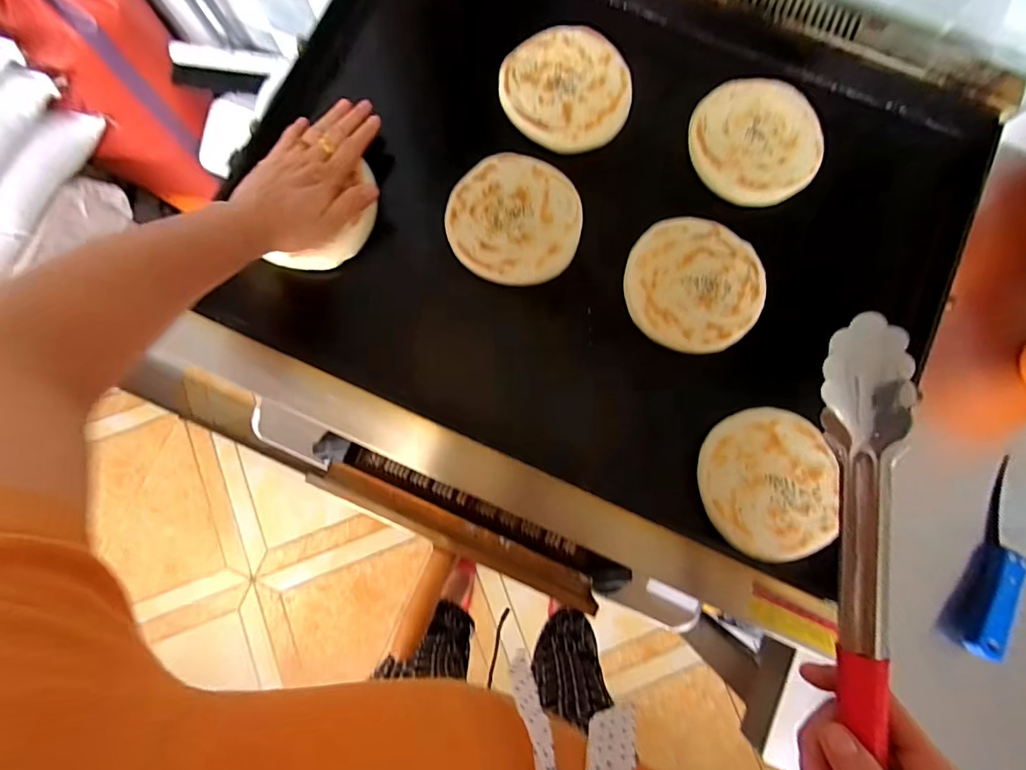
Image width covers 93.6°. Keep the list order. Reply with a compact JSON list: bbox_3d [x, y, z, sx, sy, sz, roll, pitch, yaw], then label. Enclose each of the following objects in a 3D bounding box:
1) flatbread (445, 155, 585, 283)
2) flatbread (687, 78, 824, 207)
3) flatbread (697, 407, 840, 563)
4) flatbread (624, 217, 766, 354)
[{"bbox_3d":[0.002,-0.158,0.458,0.124,0.009,0.122,0,82,-1],"label":"flatbread"},{"bbox_3d":[0.235,-0.238,0.466,0.116,0.010,0.124,0,81,-1],"label":"flatbread"},{"bbox_3d":[0.224,0.085,0.420,0.110,0.016,0.125,-13,82,-3],"label":"flatbread"},{"bbox_3d":[0.166,-0.091,0.447,0.121,0.021,0.119,0,81,-1],"label":"flatbread"}]

